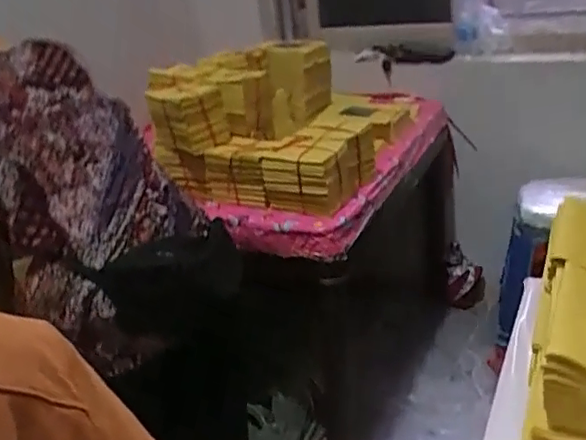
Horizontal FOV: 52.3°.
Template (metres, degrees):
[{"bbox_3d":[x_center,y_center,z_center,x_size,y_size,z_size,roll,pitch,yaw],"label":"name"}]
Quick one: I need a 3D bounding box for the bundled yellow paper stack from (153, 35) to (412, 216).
[{"bbox_3d":[-0.020,-0.292,1.608,0.544,0.294,0.662,6,28,26],"label":"bundled yellow paper stack"}]

